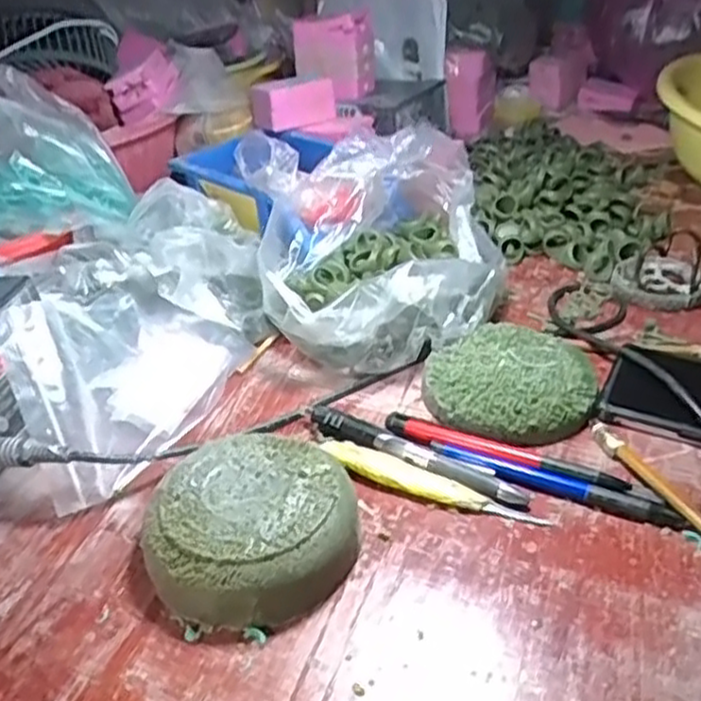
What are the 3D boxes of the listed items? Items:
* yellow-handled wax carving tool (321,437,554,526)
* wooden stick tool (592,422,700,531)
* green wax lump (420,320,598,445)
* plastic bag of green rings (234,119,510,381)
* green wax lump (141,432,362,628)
[{"bbox_3d":[0.042,0.073,0.415,0.130,0.009,0.018,14,37,24],"label":"yellow-handled wax carving tool"},{"bbox_3d":[0.171,0.078,0.389,0.010,0.017,0.141,-13,35,-16],"label":"wooden stick tool"},{"bbox_3d":[0.101,0.018,0.477,0.102,0.021,0.100,16,38,25],"label":"green wax lump"},{"bbox_3d":[0.021,-0.081,0.554,0.179,0.106,0.198,-7,34,-6],"label":"plastic bag of green rings"},{"bbox_3d":[-0.049,0.088,0.376,0.094,0.037,0.096,-2,34,1],"label":"green wax lump"}]

